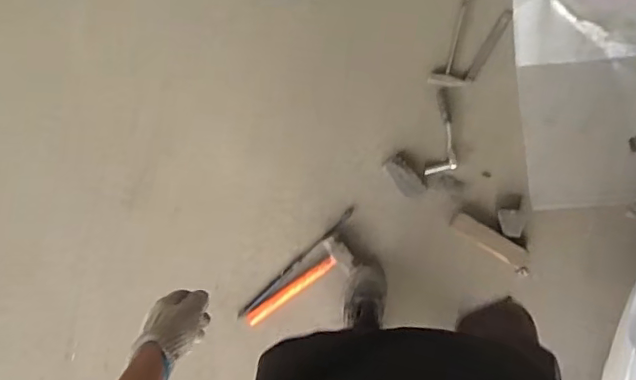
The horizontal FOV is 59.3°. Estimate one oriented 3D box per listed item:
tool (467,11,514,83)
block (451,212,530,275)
[{"bbox_3d":[0.425,-0.358,1.386,0.024,0.008,0.193,31,91,5],"label":"tool"},{"bbox_3d":[0.433,0.129,1.386,0.213,0.018,0.053,34,92,5],"label":"block"}]

